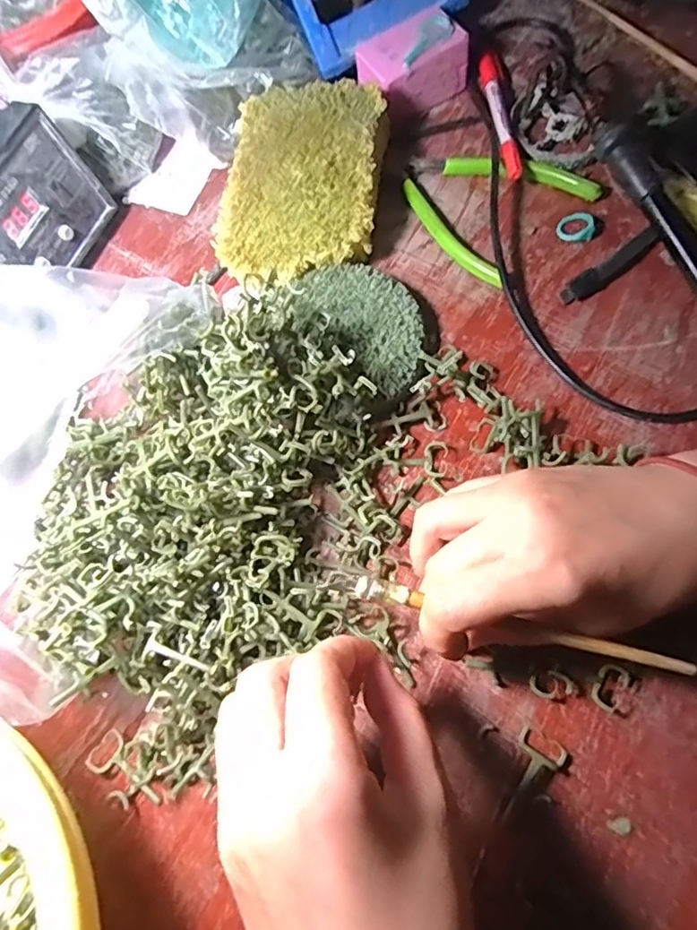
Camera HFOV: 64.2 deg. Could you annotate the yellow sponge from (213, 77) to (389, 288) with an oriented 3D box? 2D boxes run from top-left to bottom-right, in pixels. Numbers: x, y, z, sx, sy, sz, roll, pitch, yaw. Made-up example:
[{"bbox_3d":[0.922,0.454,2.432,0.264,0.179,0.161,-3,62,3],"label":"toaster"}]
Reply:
[{"bbox_3d":[-0.030,-0.184,0.361,0.099,0.033,0.134,4,71,9],"label":"yellow sponge"}]

